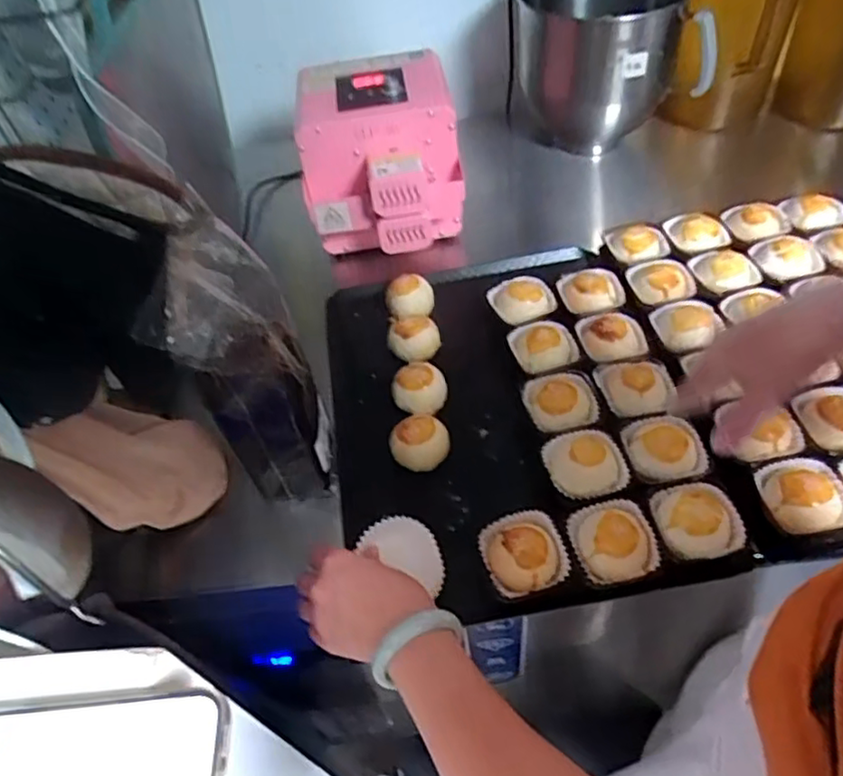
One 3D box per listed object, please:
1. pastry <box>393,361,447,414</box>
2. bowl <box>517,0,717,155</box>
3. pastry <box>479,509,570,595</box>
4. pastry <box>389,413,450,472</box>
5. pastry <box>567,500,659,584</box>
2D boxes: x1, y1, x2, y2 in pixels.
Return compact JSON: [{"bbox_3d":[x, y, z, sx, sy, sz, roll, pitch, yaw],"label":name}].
[{"bbox_3d":[-0.001,0.003,0.678,0.057,0.043,0.054,-3,50,4],"label":"pastry"},{"bbox_3d":[0.259,-0.469,0.918,0.222,0.224,0.209,-3,50,4],"label":"bowl"},{"bbox_3d":[0.086,0.136,0.535,0.067,0.024,0.064,-3,50,4],"label":"pastry"},{"bbox_3d":[-0.001,0.056,0.631,0.058,0.042,0.052,-11,50,-3],"label":"pastry"},{"bbox_3d":[0.161,0.124,0.532,0.065,0.028,0.065,-3,50,4],"label":"pastry"}]

